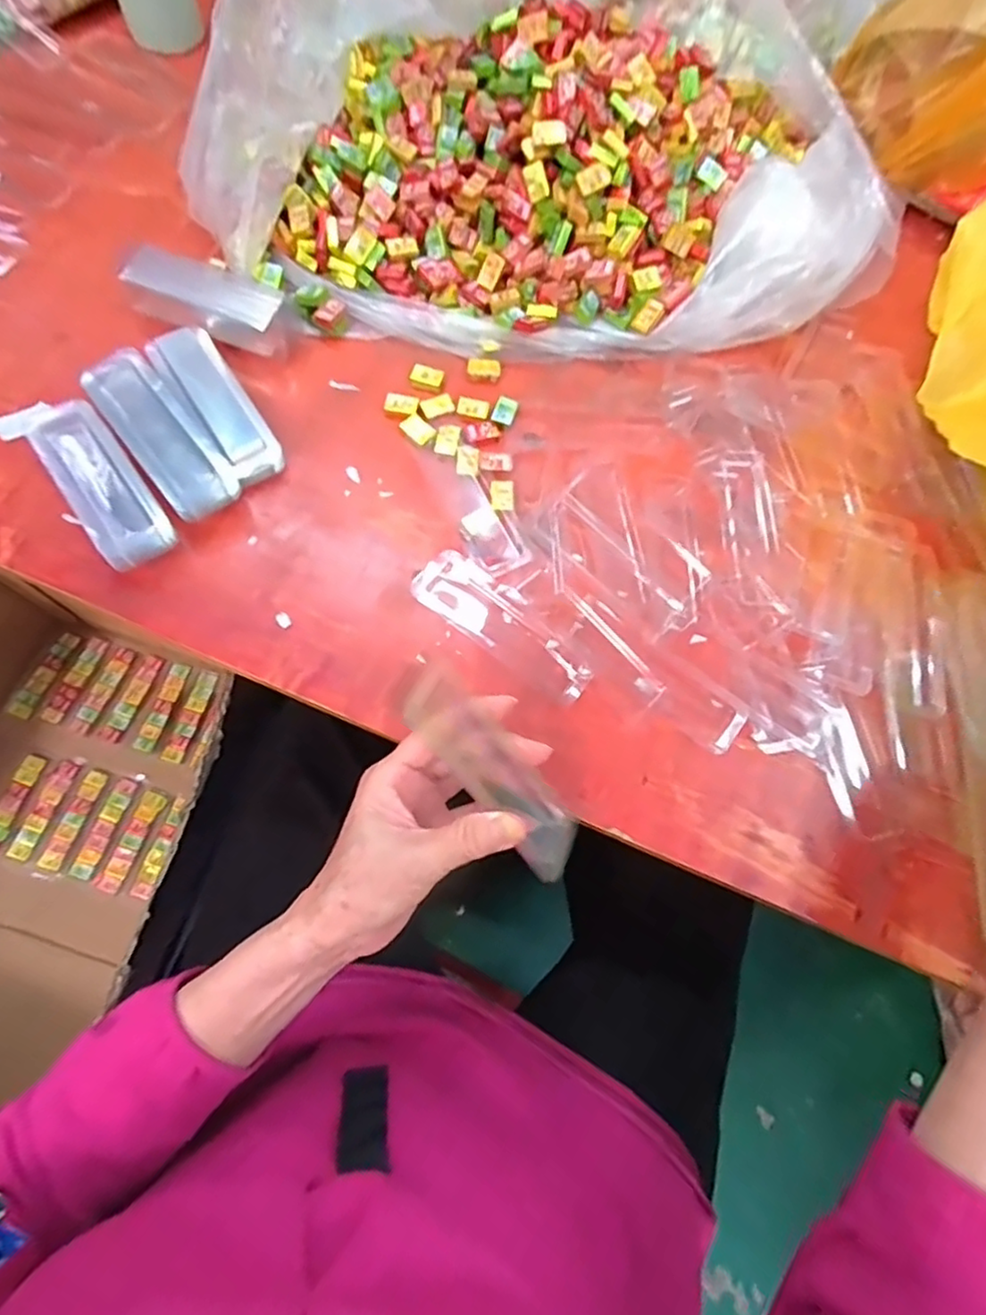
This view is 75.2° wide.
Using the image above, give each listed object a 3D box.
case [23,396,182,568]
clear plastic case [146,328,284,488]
[{"bbox_3d":[-0.276,-0.122,0.450,0.052,0.016,0.135,-34,77,-15],"label":"case"},{"bbox_3d":[-0.209,-0.194,0.483,0.047,0.033,0.146,-32,77,-12],"label":"clear plastic case"}]

